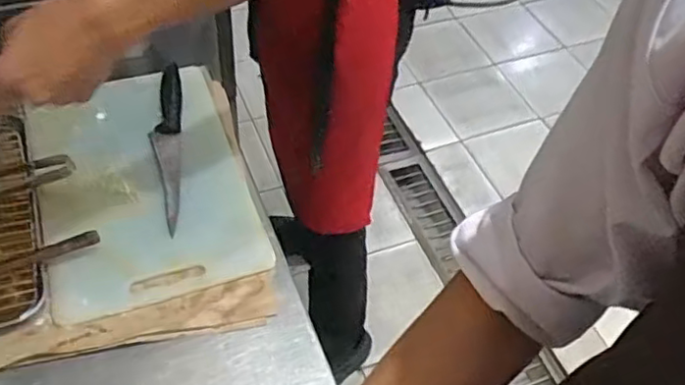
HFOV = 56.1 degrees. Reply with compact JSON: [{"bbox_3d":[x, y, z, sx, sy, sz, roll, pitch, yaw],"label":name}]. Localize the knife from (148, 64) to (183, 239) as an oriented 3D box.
[{"bbox_3d":[-0.215,-0.064,0.784,0.035,0.016,0.263,-3,51,-9],"label":"knife"}]

